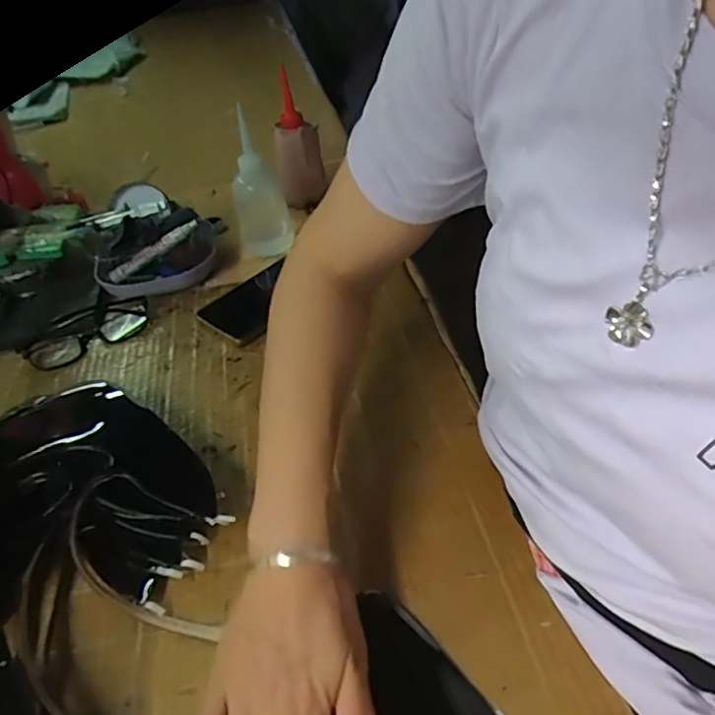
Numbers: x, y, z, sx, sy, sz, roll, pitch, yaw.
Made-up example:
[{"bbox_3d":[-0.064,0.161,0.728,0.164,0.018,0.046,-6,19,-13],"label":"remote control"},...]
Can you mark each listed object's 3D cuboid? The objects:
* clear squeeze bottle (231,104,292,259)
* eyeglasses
[{"bbox_3d":[-0.119,-0.208,0.678,0.058,0.162,0.073,-10,42,-3],"label":"clear squeeze bottle"},{"bbox_3d":[-0.280,-0.026,0.588,0.124,0.028,0.043,-21,44,-15],"label":"eyeglasses"}]

